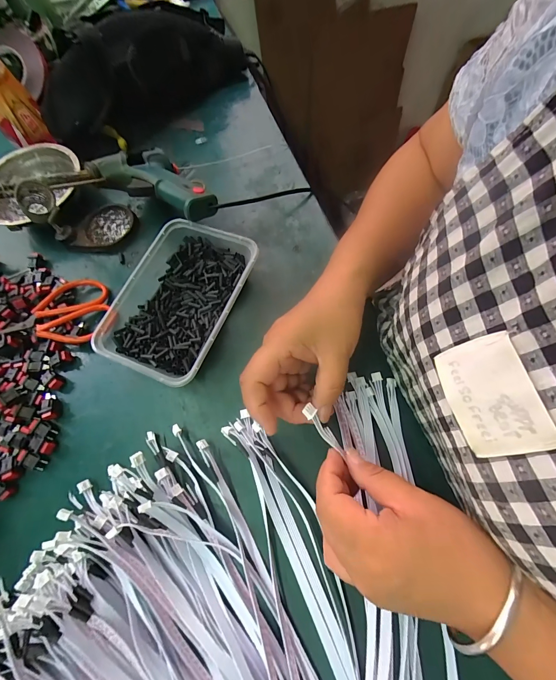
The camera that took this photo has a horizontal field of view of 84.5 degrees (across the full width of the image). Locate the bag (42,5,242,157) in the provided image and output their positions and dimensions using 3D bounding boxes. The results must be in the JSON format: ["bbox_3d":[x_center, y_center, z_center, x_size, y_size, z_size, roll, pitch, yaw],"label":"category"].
[{"bbox_3d":[-0.178,-0.356,0.404,0.270,0.095,0.065,-35,70,-9],"label":"bag"}]

